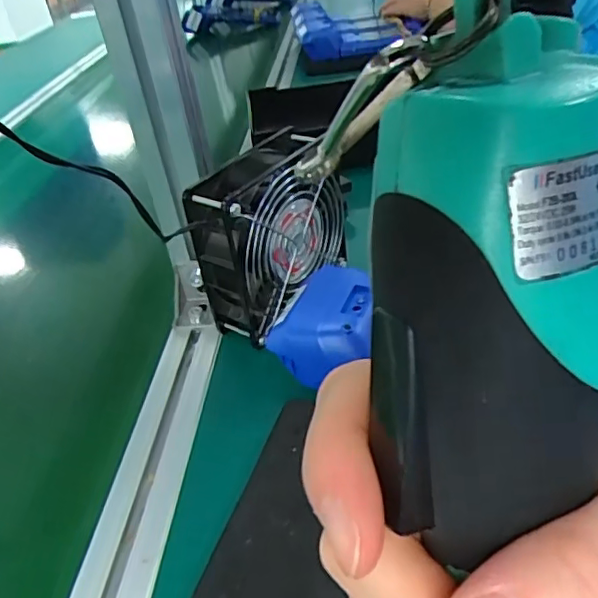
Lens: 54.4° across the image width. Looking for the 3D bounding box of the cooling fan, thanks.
[{"bbox_3d":[-0.016,-0.045,0.417,0.059,0.111,0.125,25,44,31],"label":"cooling fan"}]

